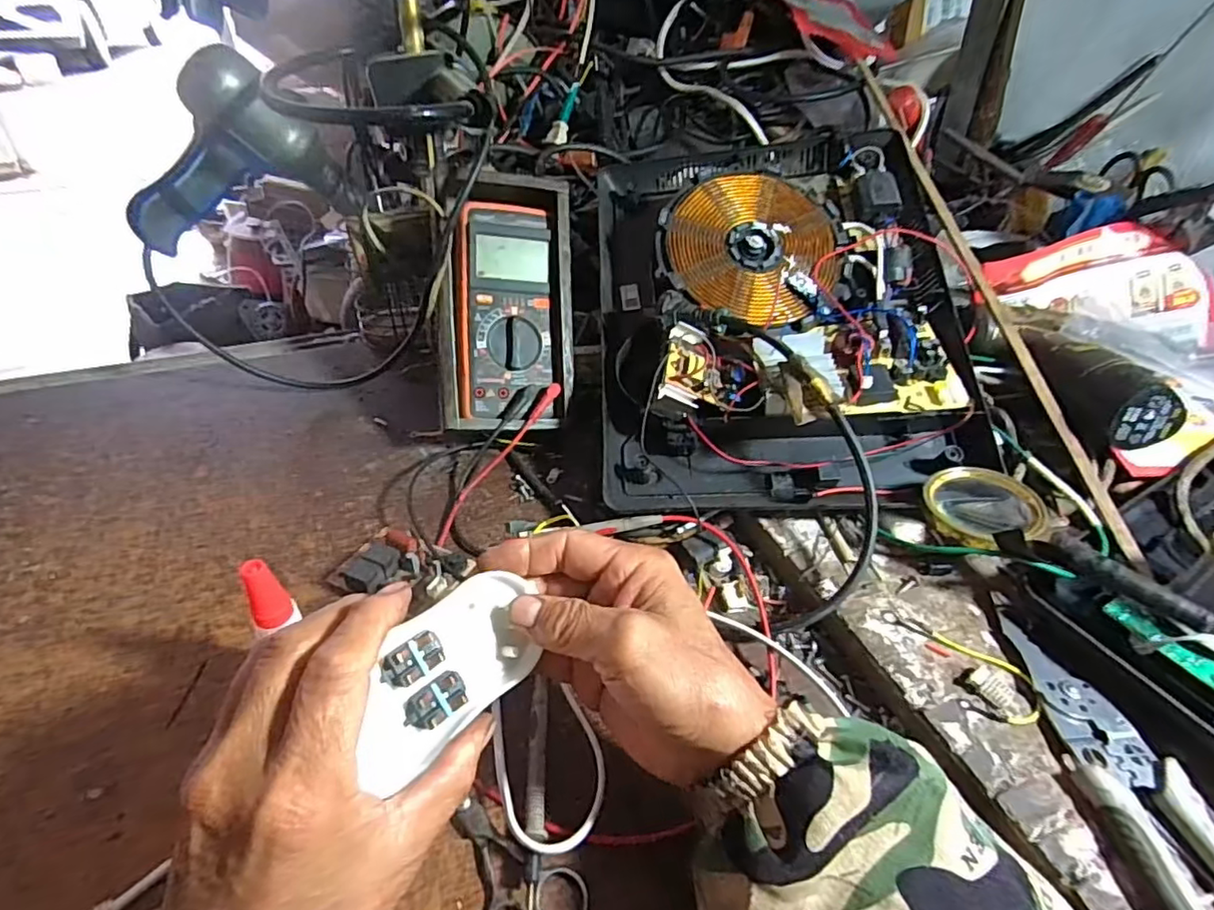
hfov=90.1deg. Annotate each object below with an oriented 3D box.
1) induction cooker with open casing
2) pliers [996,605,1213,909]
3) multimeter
[{"bbox_3d":[0.136,-0.137,0.508,0.324,0.106,0.386,-3,64,3],"label":"induction cooker with open casing"},{"bbox_3d":[0.263,0.161,0.302,0.056,0.013,0.187,-2,42,-5],"label":"pliers"},{"bbox_3d":[-0.080,-0.118,0.493,0.072,0.029,0.175,0,86,-3],"label":"multimeter"}]

